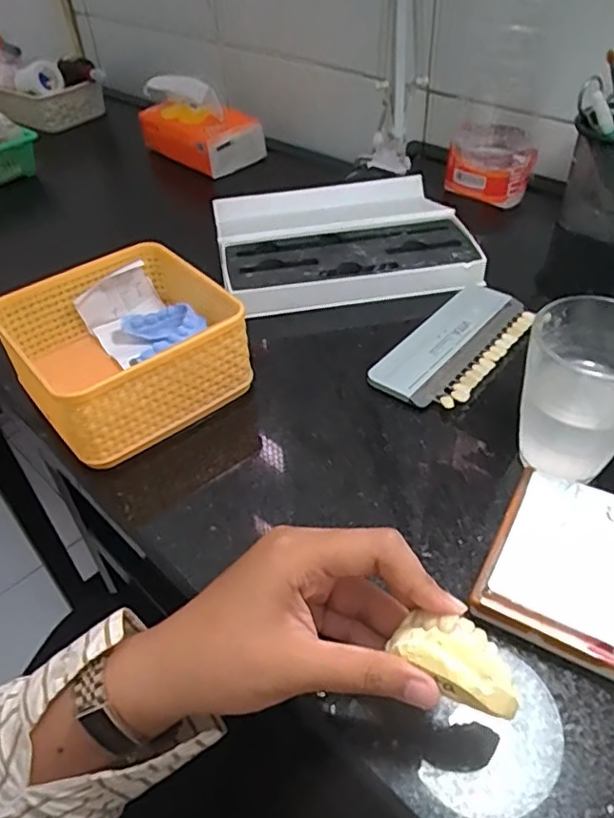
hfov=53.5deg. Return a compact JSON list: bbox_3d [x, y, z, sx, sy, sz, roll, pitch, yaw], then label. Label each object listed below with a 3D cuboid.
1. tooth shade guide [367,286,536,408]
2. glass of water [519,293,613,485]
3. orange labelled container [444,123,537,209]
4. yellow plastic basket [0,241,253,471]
[{"bbox_3d":[0.111,-0.050,0.445,0.068,0.009,0.144,27,52,29],"label":"tooth shade guide"},{"bbox_3d":[0.149,-0.005,0.332,0.063,0.098,0.060,-3,47,3],"label":"glass of water"},{"bbox_3d":[0.193,-0.262,0.644,0.087,0.055,0.077,8,45,12],"label":"orange labelled container"},{"bbox_3d":[-0.121,-0.042,0.416,0.134,0.066,0.131,-30,49,-24],"label":"yellow plastic basket"}]

